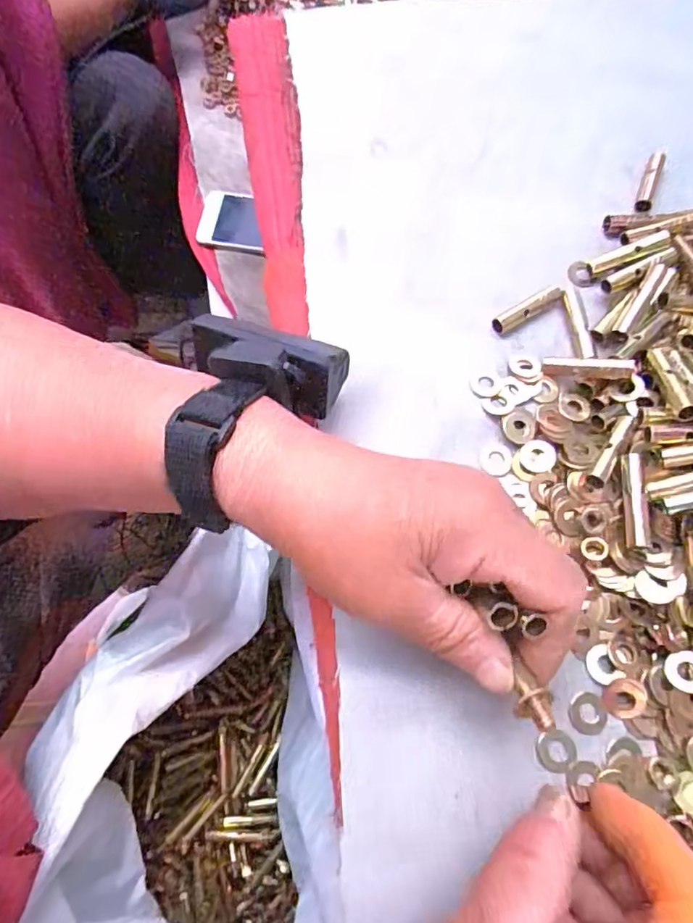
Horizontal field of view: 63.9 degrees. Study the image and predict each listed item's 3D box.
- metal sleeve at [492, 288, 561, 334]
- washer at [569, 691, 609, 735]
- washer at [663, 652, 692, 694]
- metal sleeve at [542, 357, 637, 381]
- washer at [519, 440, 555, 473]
[{"bbox_3d":[0.099,-0.084,0.305,0.044,0.006,0.010,-32,73,-13],"label":"metal sleeve"},{"bbox_3d":[0.105,0.109,0.240,0.016,0.004,0.017,1,69,-1],"label":"washer"},{"bbox_3d":[0.145,0.090,0.237,0.017,0.004,0.016,-10,61,19],"label":"washer"},{"bbox_3d":[0.125,-0.049,0.289,0.044,0.008,0.009,9,67,27],"label":"metal sleeve"},{"bbox_3d":[0.096,-0.003,0.278,0.017,0.005,0.017,1,69,-1],"label":"washer"}]

